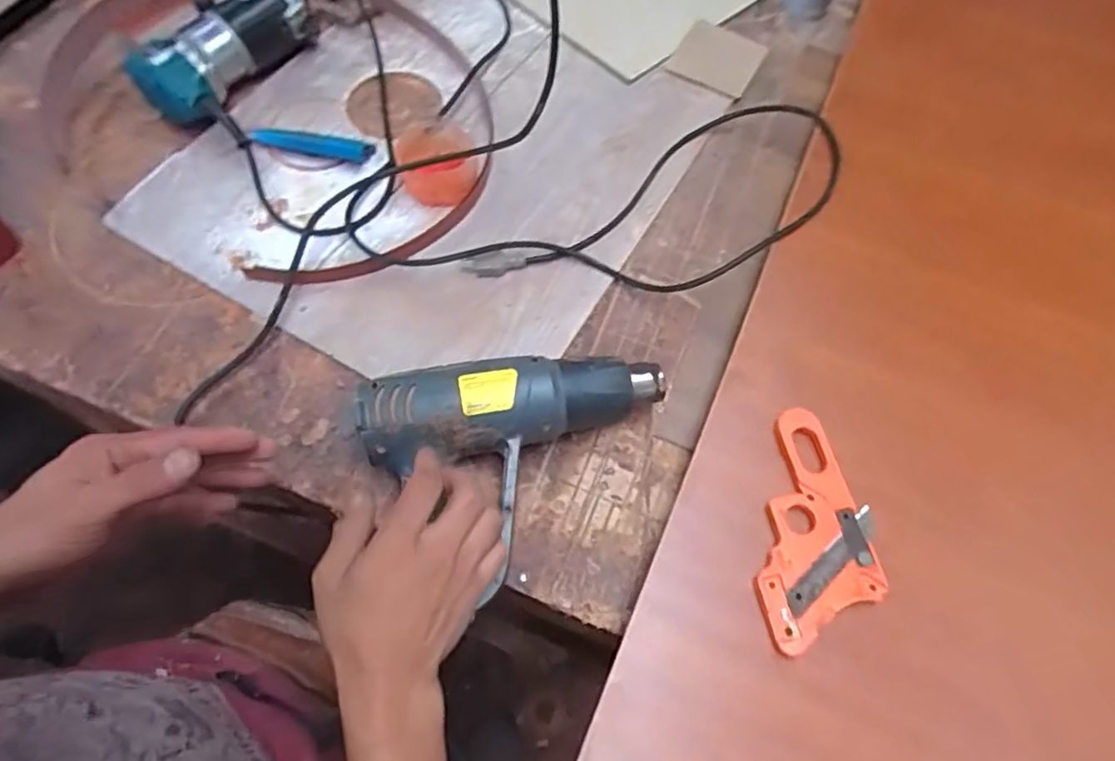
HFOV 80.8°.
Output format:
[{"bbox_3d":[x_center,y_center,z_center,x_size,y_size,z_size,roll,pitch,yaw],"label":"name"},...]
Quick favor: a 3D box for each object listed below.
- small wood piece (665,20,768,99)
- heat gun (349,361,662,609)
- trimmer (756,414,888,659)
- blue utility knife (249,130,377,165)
[{"bbox_3d":[0.198,-0.396,0.804,0.097,0.007,0.105,31,65,12],"label":"small wood piece"},{"bbox_3d":[-0.026,0.067,0.533,0.248,0.082,0.171,-8,63,-13],"label":"heat gun"},{"bbox_3d":[0.200,0.110,0.495,0.086,0.009,0.184,11,63,2],"label":"trimmer"},{"bbox_3d":[-0.265,-0.258,0.712,0.132,0.017,0.022,12,63,3],"label":"blue utility knife"}]

